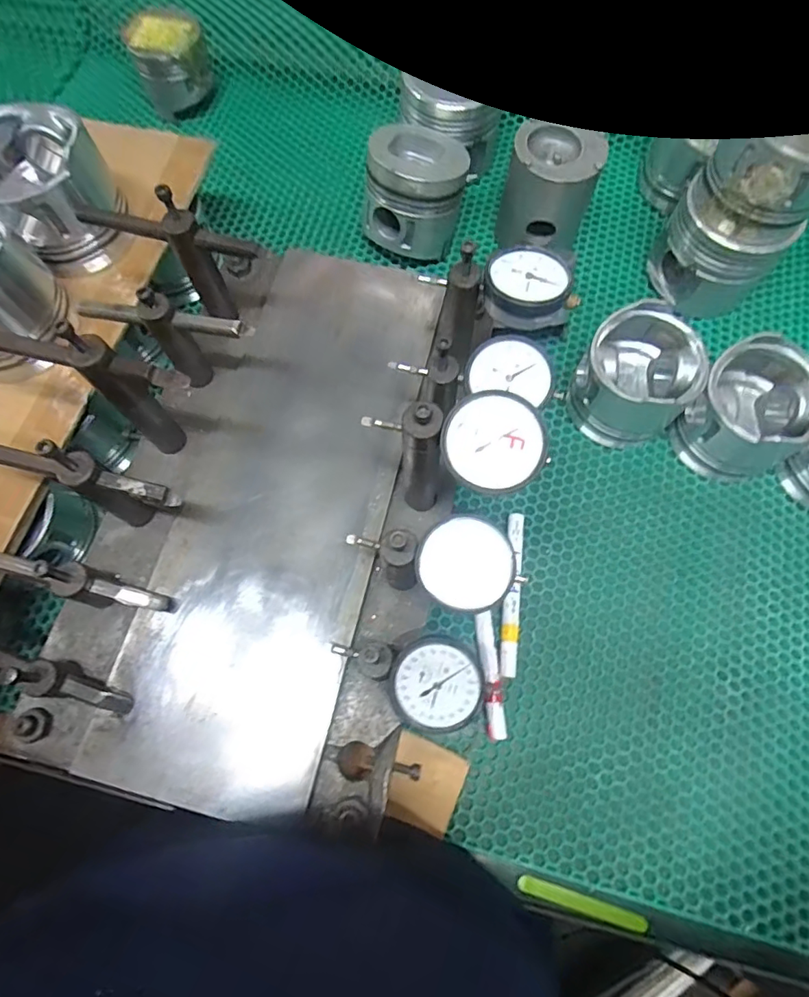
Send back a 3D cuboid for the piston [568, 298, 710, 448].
[{"bbox_3d":[0.224,-0.115,0.515,0.102,0.090,0.097,0,70,0],"label":"piston"}]

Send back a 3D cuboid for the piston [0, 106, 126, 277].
[{"bbox_3d":[-0.312,-0.269,0.468,0.105,0.094,0.106,-38,74,-12],"label":"piston"}]

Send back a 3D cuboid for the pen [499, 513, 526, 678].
[{"bbox_3d":[0.098,0.085,0.485,0.016,0.016,0.145,7,70,3],"label":"pen"}]

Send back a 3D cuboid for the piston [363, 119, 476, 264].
[{"bbox_3d":[0.011,-0.333,0.592,0.112,0.102,0.124,12,71,4],"label":"piston"}]

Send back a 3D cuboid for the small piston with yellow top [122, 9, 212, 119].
[{"bbox_3d":[-0.290,-0.543,0.666,0.090,0.082,0.091,-14,71,-5],"label":"small piston with yellow top"}]

